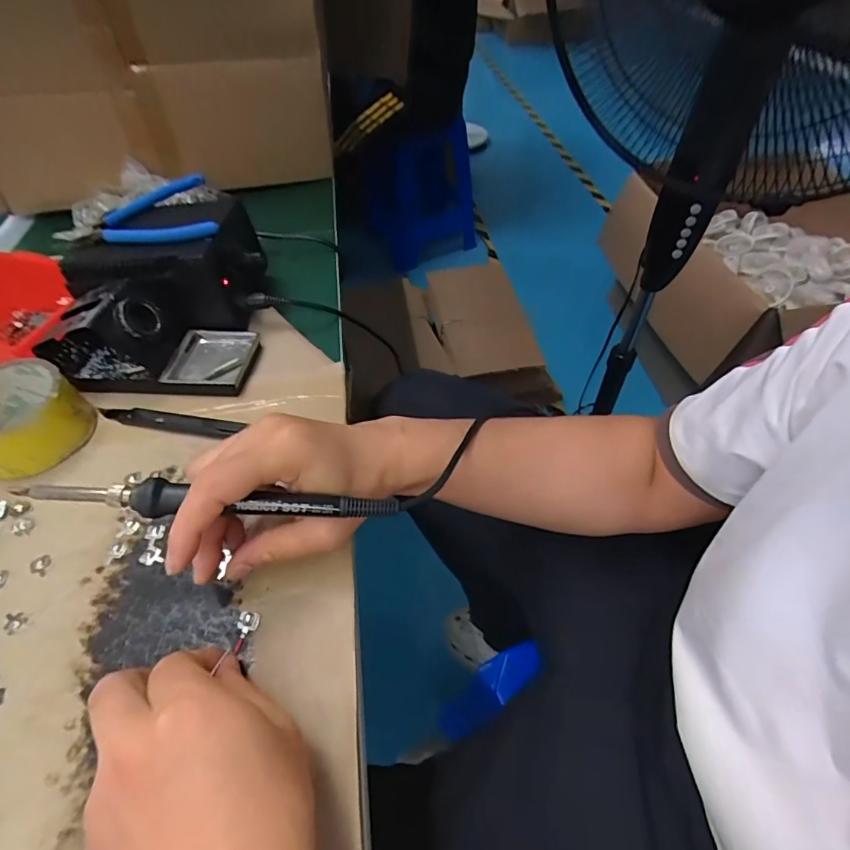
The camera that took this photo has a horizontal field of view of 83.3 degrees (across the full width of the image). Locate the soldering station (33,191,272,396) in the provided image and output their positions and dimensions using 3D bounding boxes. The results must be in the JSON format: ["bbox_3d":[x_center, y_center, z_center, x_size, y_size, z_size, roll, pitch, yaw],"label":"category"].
[{"bbox_3d":[-0.236,-0.130,0.441,0.162,0.083,0.200,1,52,2],"label":"soldering station"}]

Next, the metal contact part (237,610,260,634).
[{"bbox_3d":[-0.109,0.121,0.293,0.013,0.004,0.013,7,52,7],"label":"metal contact part"}]

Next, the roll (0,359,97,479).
[{"bbox_3d":[-0.318,-0.007,0.374,0.081,0.046,0.081,-1,52,1],"label":"roll"}]

